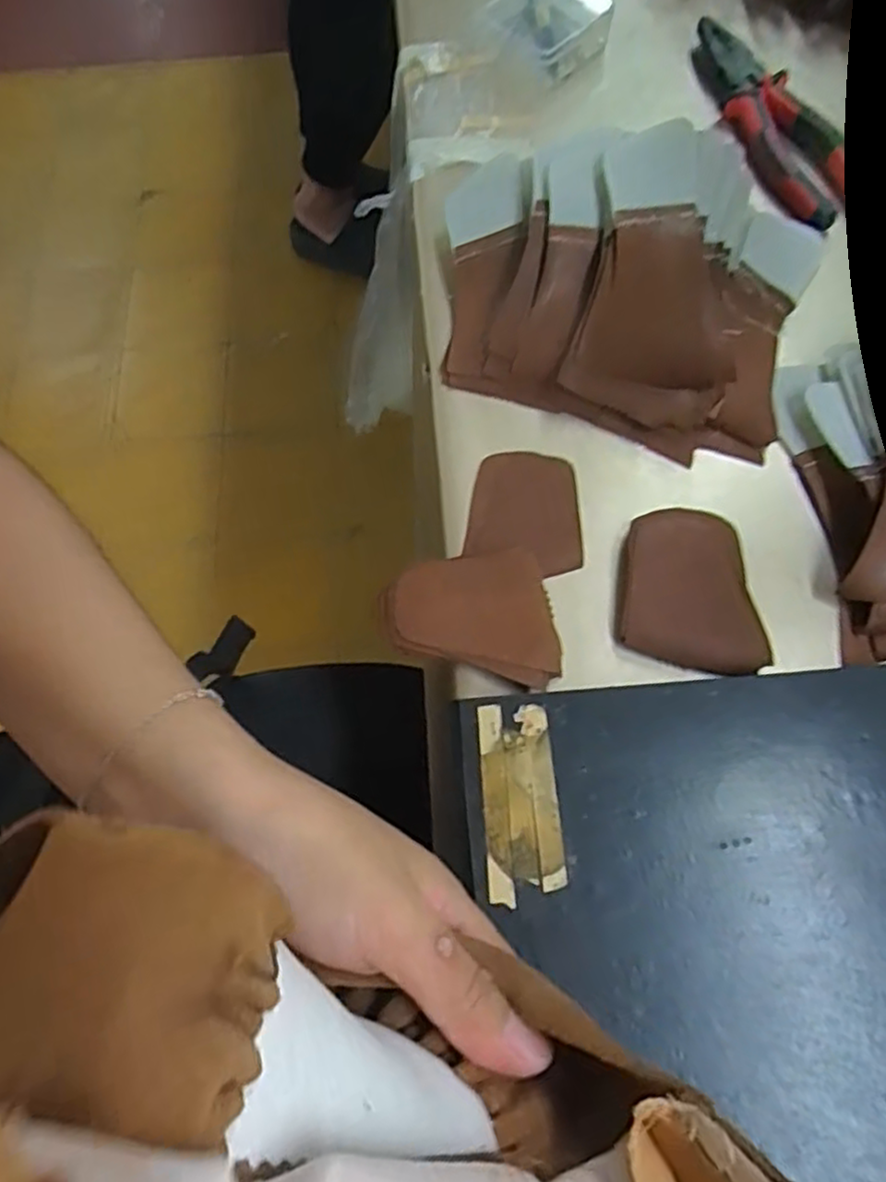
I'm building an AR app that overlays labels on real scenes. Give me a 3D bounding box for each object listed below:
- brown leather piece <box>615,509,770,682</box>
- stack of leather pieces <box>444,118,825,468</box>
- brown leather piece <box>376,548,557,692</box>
[{"bbox_3d":[0.126,-0.002,0.361,0.069,0.006,0.084,11,70,6],"label":"brown leather piece"},{"bbox_3d":[0.097,-0.177,0.399,0.204,0.061,0.160,16,70,8],"label":"stack of leather pieces"},{"bbox_3d":[0.013,0.016,0.353,0.080,0.012,0.071,-10,69,-2],"label":"brown leather piece"}]

